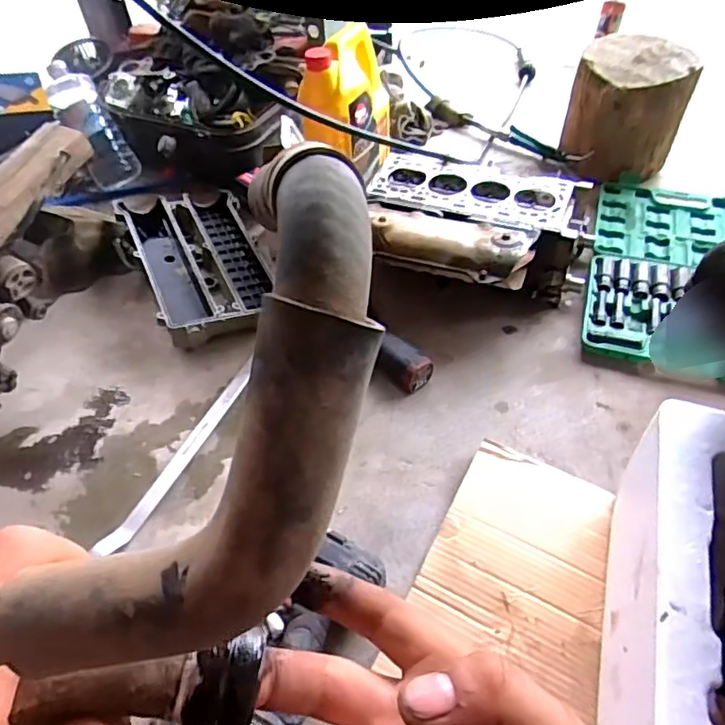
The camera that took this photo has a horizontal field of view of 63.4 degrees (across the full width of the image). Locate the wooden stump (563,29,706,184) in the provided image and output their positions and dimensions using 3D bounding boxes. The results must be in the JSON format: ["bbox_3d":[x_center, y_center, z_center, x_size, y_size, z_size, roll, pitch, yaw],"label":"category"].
[{"bbox_3d":[0.542,-0.524,1.208,0.213,0.211,0.217,16,52,15],"label":"wooden stump"}]

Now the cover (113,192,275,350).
[{"bbox_3d":[-0.286,-0.180,1.054,0.216,0.080,0.359,-21,52,-16],"label":"cover"}]

